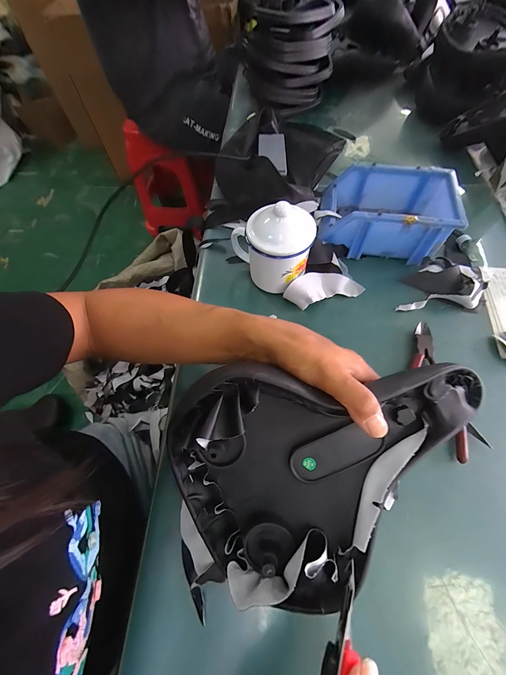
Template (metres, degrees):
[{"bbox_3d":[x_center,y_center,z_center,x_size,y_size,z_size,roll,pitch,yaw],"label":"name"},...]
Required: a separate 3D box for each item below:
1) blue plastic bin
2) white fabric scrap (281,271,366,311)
[{"bbox_3d":[0.191,-0.183,0.403,0.177,0.075,0.121,10,62,6],"label":"blue plastic bin"},{"bbox_3d":[0.095,-0.072,0.379,0.105,0.034,0.047,-14,62,-7],"label":"white fabric scrap"}]

